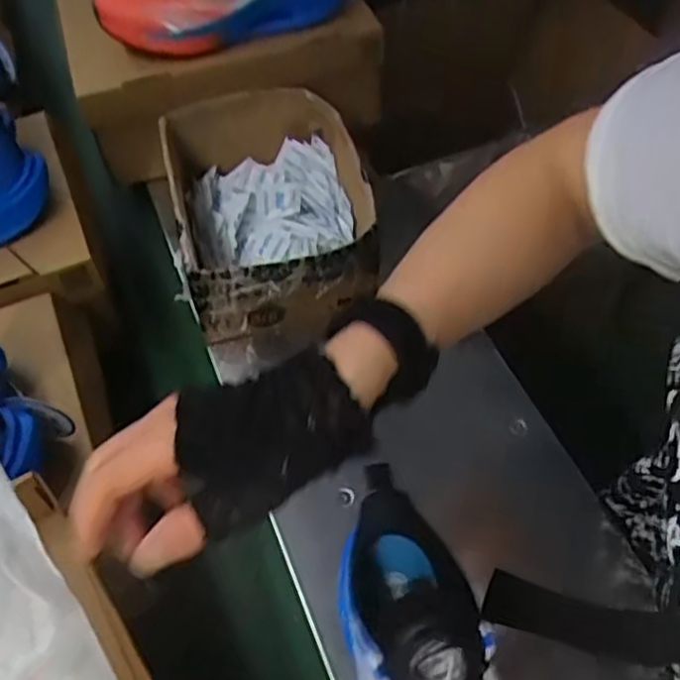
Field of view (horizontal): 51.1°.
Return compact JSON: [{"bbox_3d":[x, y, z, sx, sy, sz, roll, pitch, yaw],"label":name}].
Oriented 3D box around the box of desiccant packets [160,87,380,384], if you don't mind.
[{"bbox_3d":[-0.066,-0.113,0.666,0.162,0.131,0.221,-8,51,-7],"label":"box of desiccant packets"}]

